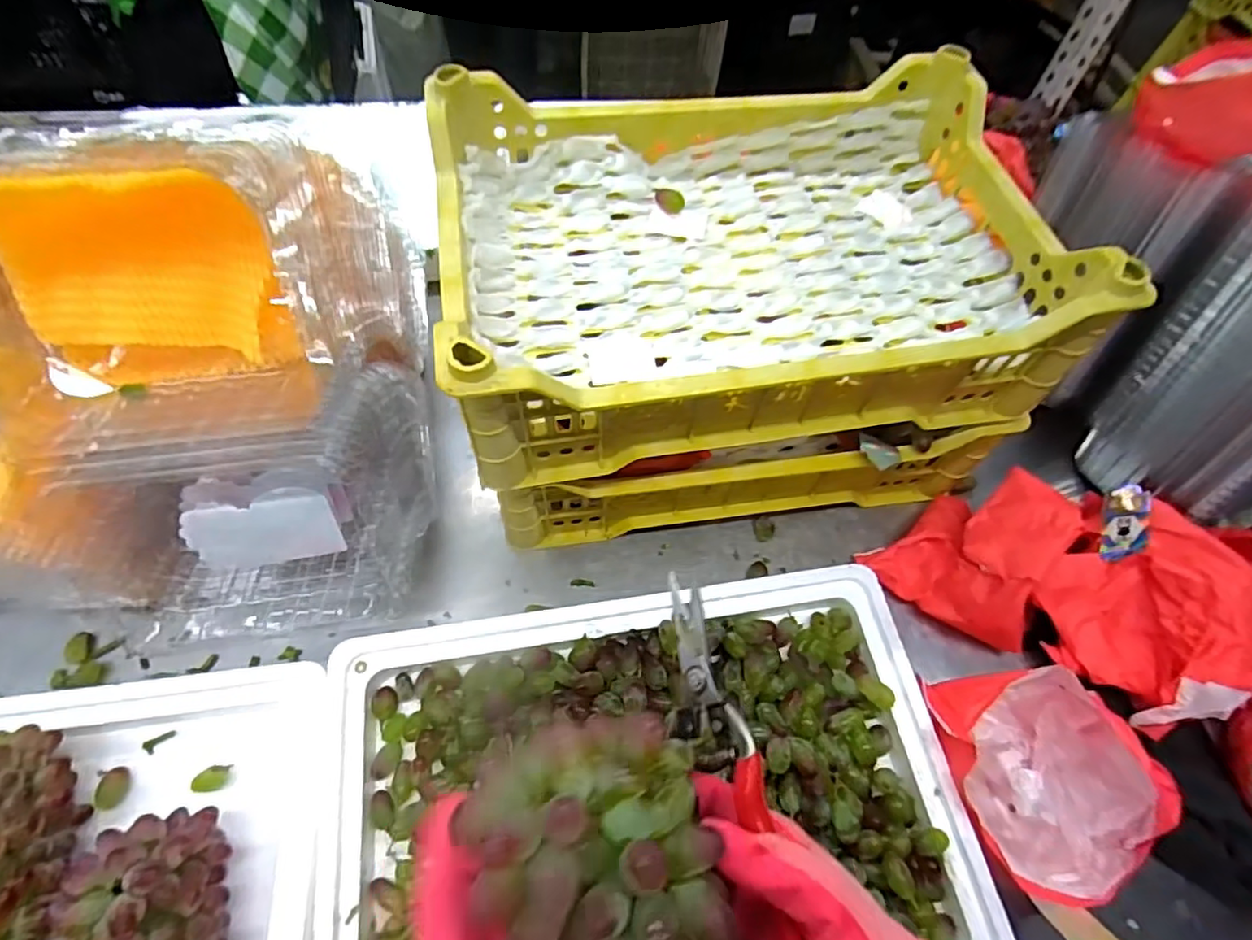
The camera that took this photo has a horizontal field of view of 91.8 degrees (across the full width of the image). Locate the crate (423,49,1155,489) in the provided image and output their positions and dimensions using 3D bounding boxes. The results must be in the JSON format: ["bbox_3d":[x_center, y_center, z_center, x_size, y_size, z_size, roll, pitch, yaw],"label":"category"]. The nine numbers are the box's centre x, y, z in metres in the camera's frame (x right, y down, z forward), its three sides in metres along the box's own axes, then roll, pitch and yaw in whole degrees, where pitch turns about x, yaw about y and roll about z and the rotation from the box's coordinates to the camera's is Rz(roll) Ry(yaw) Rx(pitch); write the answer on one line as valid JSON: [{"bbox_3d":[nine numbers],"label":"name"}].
[{"bbox_3d":[0.091,-0.171,0.484,0.447,0.125,0.304,-7,61,-8],"label":"crate"}]

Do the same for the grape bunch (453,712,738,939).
[{"bbox_3d":[-0.004,0.165,0.221,0.085,0.057,0.134,-13,62,-11],"label":"grape bunch"}]

